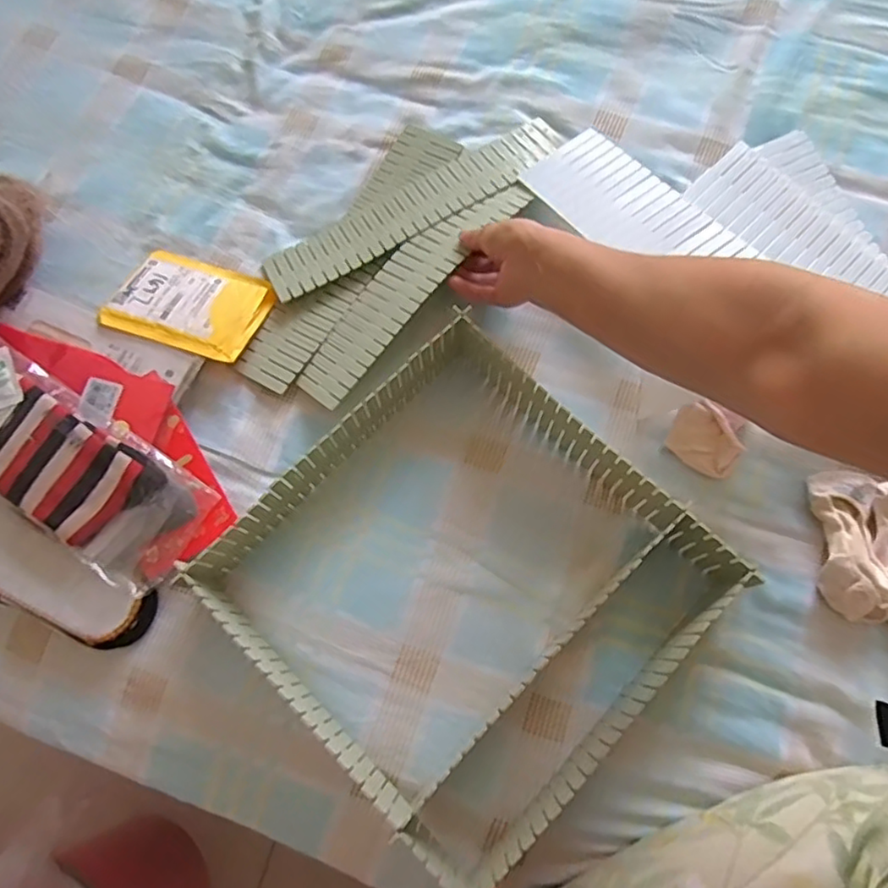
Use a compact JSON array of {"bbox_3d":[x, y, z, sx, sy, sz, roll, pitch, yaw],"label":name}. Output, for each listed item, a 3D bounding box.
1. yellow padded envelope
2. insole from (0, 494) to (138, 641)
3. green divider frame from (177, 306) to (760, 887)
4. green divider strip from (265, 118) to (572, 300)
[{"bbox_3d":[-0.236,-0.132,0.587,0.131,0.012,0.104,20,58,3],"label":"yellow padded envelope"},{"bbox_3d":[-0.365,0.083,0.515,0.243,0.007,0.075,26,82,5],"label":"insole"},{"bbox_3d":[0.027,0.098,0.491,0.333,0.080,0.334,43,80,10],"label":"green divider frame"},{"bbox_3d":[-0.026,-0.234,0.617,0.318,0.011,0.069,-29,60,-3],"label":"green divider strip"}]

